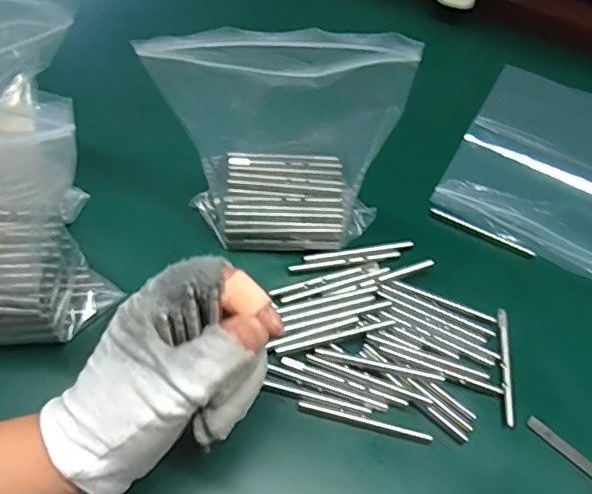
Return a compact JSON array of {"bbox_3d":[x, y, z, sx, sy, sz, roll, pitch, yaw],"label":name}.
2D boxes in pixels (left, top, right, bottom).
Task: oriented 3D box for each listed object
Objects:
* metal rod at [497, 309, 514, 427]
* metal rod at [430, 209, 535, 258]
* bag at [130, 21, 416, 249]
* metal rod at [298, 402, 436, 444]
[{"bbox_3d":[0.131,0.074,0.362,0.005,0.004,0.074,7,57,0],"label":"metal rod"},{"bbox_3d":[0.136,-0.010,0.425,0.079,0.007,0.007,24,59,11],"label":"metal rod"},{"bbox_3d":[-0.011,-0.066,0.353,0.136,0.148,0.069,-4,58,-7],"label":"bag"},{"bbox_3d":[0.040,0.102,0.339,0.078,0.004,0.006,14,57,4],"label":"metal rod"}]

